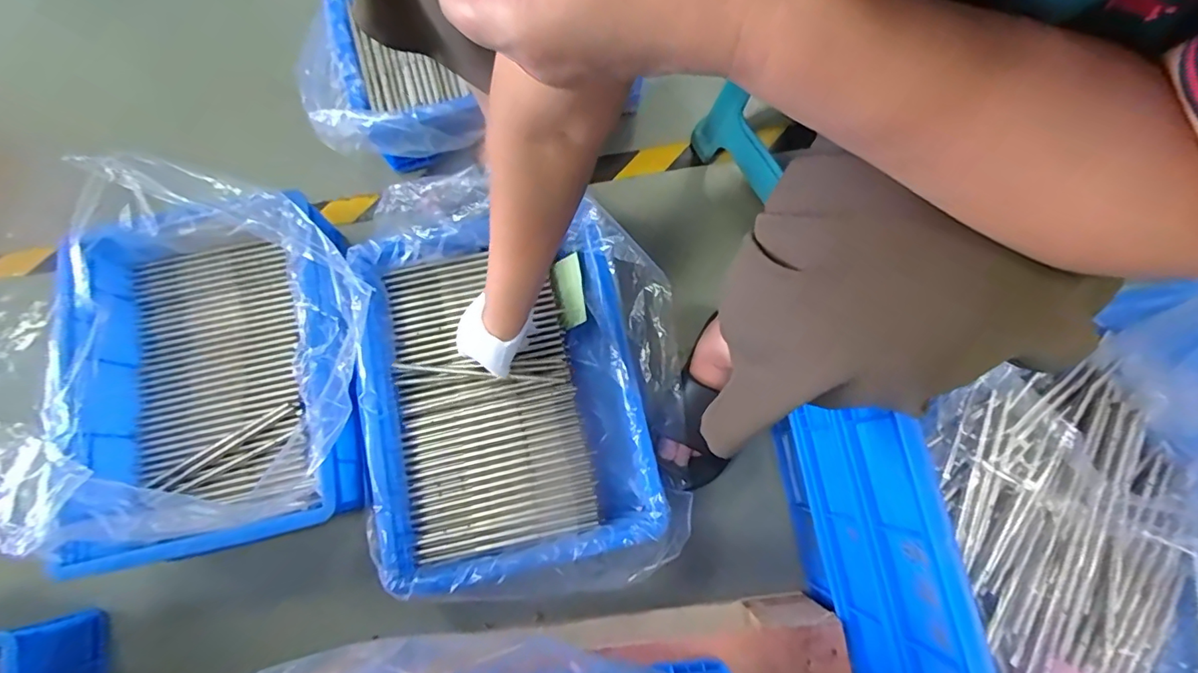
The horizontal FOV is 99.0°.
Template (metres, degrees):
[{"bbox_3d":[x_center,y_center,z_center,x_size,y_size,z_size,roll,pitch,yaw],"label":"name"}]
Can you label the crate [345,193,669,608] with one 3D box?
[{"bbox_3d":[-0.107,0.063,0.623,0.329,0.121,0.419,-12,78,-4],"label":"crate"}]

